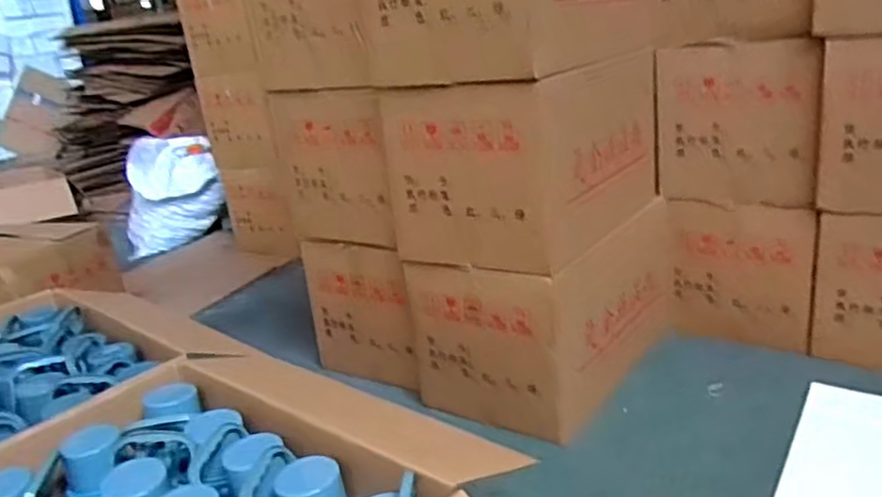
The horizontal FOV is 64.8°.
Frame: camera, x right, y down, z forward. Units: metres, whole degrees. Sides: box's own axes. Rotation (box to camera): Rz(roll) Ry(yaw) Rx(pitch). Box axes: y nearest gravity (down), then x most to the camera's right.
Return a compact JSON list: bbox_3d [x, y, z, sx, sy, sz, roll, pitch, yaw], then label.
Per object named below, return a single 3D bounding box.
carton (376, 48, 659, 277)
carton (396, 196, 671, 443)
[{"bbox_3d":[0.233,-0.244,1.732,0.399,0.404,0.679,10,24,39],"label":"carton"},{"bbox_3d":[0.281,0.139,1.828,0.422,0.359,0.630,10,24,39],"label":"carton"}]

